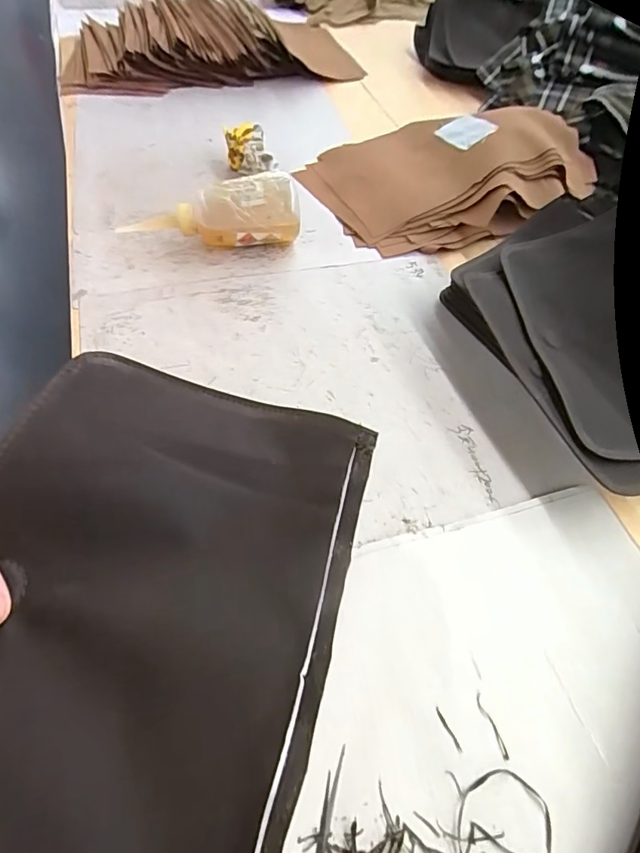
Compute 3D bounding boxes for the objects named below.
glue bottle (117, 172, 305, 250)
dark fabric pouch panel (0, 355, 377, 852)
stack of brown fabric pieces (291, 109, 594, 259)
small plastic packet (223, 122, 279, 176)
[{"bbox_3d":[-0.110,-0.209,0.464,0.176,0.064,0.045,-8,56,-10],"label":"glue bottle"},{"bbox_3d":[-0.070,0.070,0.163,0.142,0.025,0.217,14,55,5],"label":"dark fabric pouch panel"},{"bbox_3d":[0.166,-0.328,0.573,0.341,0.066,0.244,-25,60,-20],"label":"stack of brown fabric pieces"},{"bbox_3d":[-0.085,-0.339,0.566,0.059,0.048,0.028,-1,55,-5],"label":"small plastic packet"}]

